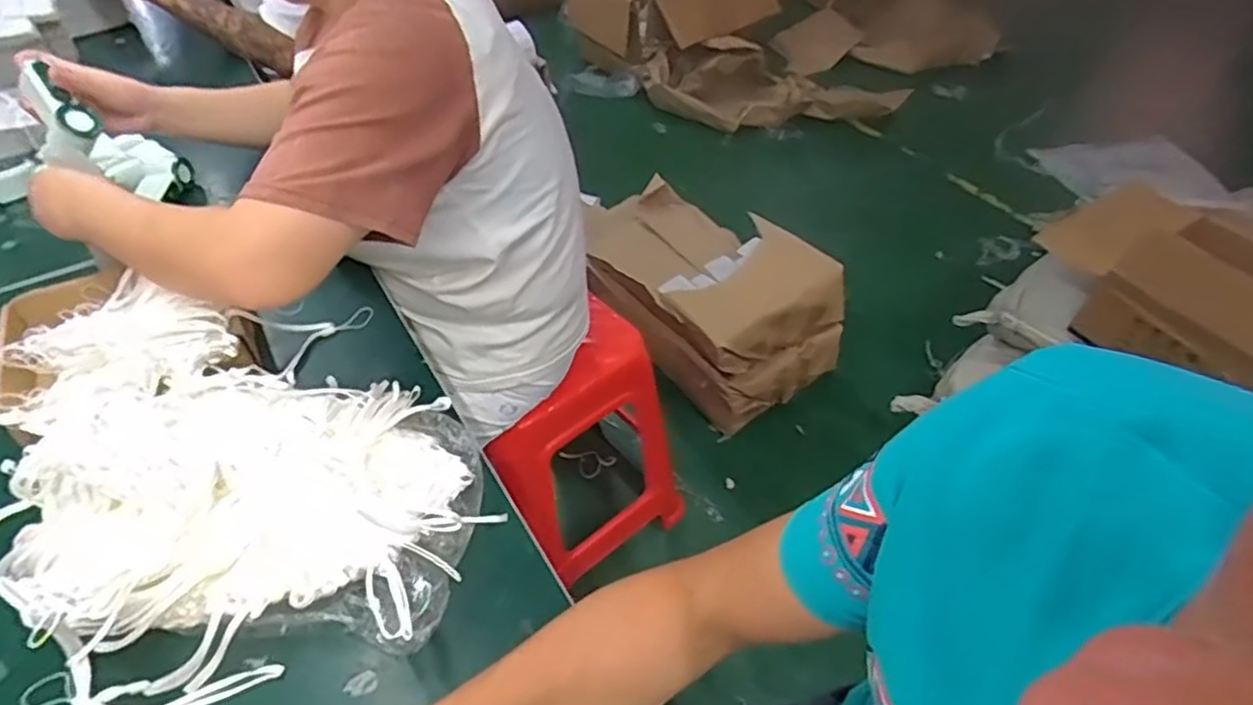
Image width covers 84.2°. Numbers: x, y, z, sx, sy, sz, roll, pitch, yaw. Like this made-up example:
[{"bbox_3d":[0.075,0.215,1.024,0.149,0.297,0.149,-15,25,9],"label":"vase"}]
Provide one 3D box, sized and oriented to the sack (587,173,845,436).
[{"bbox_3d":[0.156,-0.185,1.635,0.352,0.288,0.666,-24,50,-22],"label":"sack"}]

